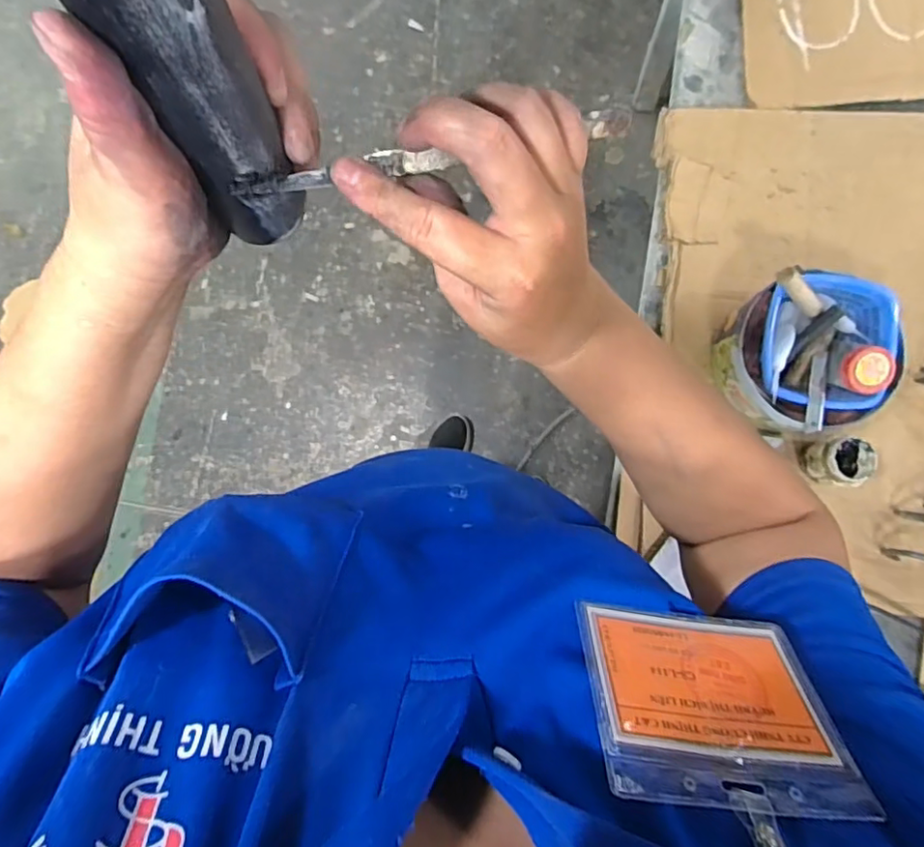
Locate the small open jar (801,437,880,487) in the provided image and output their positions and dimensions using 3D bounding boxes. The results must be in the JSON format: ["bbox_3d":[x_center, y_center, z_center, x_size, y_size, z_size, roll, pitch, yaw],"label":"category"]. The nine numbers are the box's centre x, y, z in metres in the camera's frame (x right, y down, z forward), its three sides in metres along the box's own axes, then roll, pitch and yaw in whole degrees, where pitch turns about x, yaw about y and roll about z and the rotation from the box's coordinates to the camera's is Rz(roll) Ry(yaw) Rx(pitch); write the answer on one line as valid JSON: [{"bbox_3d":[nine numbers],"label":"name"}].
[{"bbox_3d":[0.450,0.044,0.709,0.064,0.066,0.059,0,87,6],"label":"small open jar"}]

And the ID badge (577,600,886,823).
[{"bbox_3d":[0.100,0.112,0.238,0.097,0.084,0.004,8,124,-4],"label":"ID badge"}]

